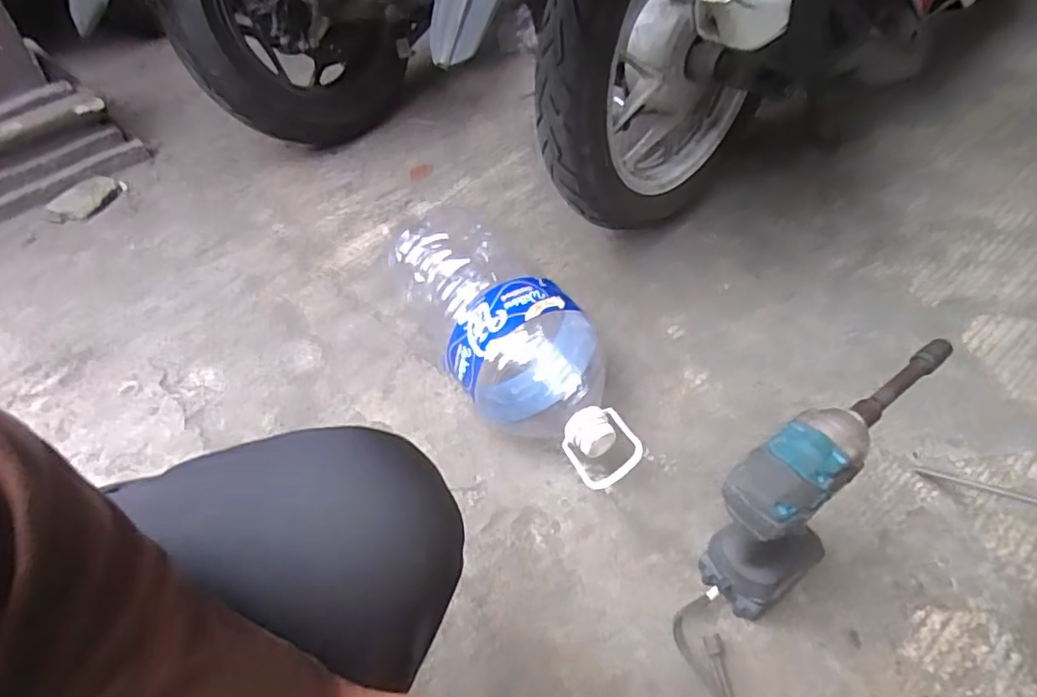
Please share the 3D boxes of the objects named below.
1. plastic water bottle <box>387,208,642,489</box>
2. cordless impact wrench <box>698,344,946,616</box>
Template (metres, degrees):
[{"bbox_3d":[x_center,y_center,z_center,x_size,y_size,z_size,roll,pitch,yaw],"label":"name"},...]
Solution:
[{"bbox_3d":[-0.010,-0.017,0.793,0.169,0.169,0.454,-24,50,-15],"label":"plastic water bottle"},{"bbox_3d":[0.284,0.122,0.597,0.274,0.234,0.075,-33,52,-24],"label":"cordless impact wrench"}]

